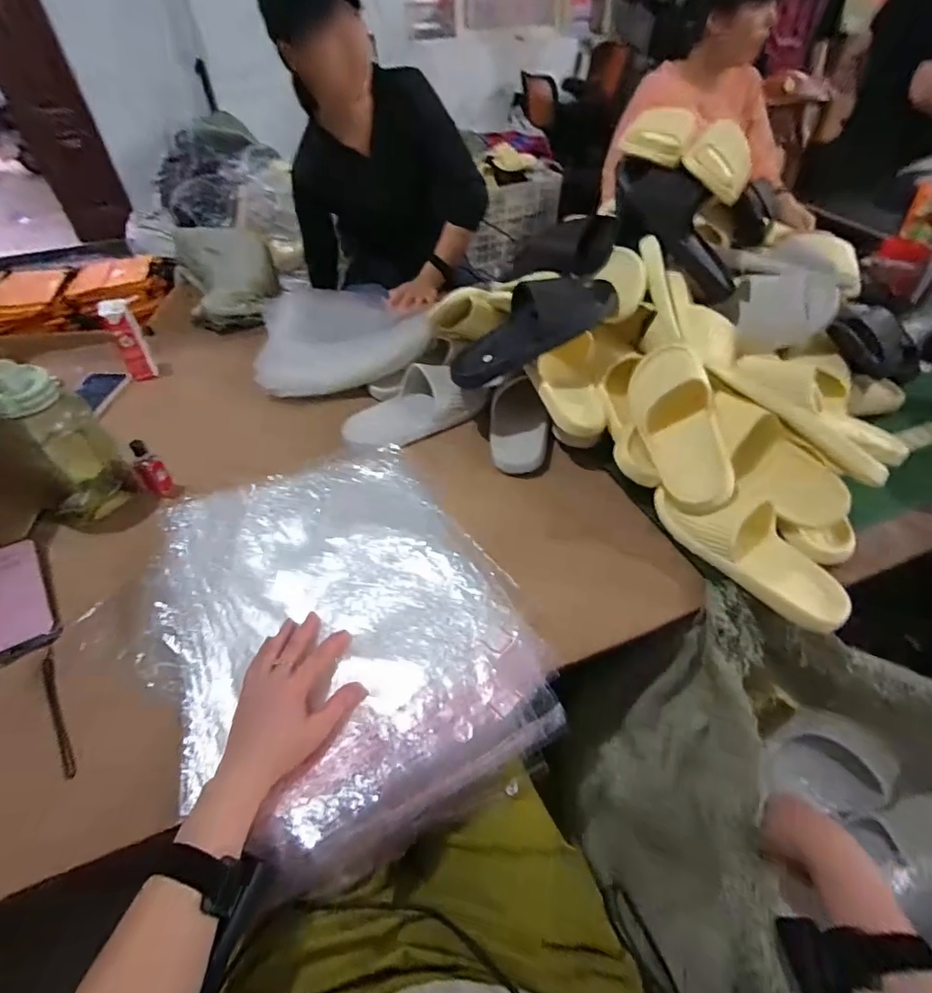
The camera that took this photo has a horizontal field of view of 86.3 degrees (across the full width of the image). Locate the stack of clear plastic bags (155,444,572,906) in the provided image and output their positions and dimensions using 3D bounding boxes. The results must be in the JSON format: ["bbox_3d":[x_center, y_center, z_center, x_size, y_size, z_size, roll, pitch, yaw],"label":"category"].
[{"bbox_3d":[-0.146,0.151,0.596,0.360,0.099,0.457,-25,51,-21],"label":"stack of clear plastic bags"}]

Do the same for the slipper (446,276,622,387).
[{"bbox_3d":[0.094,-0.267,0.771,0.272,0.068,0.093,-28,45,16],"label":"slipper"}]

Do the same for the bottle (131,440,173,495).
[{"bbox_3d":[-0.448,-0.041,0.704,0.034,0.081,0.031,-33,54,-27],"label":"bottle"}]

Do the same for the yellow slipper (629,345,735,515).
[{"bbox_3d":[0.293,-0.105,0.692,0.108,0.078,0.270,-25,60,33],"label":"yellow slipper"}]

